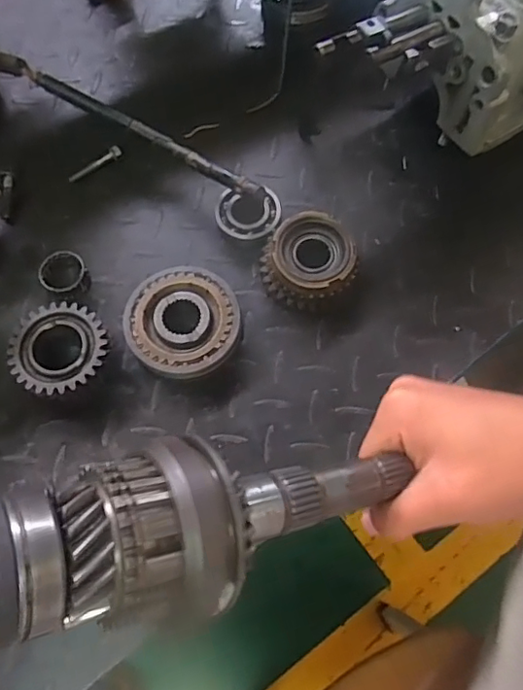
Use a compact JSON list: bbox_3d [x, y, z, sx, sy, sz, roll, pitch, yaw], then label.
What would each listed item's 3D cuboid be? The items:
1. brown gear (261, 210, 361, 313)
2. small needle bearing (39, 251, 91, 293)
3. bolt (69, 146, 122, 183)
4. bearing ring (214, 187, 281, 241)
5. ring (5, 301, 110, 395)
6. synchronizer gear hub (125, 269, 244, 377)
[{"bbox_3d":[0.034,-0.060,0.402,0.066,0.034,0.062,0,70,1],"label":"brown gear"},{"bbox_3d":[-0.145,-0.051,0.406,0.033,0.020,0.031,0,70,1],"label":"small needle bearing"},{"bbox_3d":[-0.135,-0.146,0.445,0.047,0.010,0.008,-31,72,-10],"label":"bolt"},{"bbox_3d":[-0.010,-0.100,0.426,0.050,0.016,0.042,-7,70,-1],"label":"bearing ring"},{"bbox_3d":[-0.137,0.006,0.382,0.062,0.034,0.062,0,70,1],"label":"ring"},{"bbox_3d":[-0.055,-0.014,0.389,0.077,0.024,0.079,0,70,1],"label":"synchronizer gear hub"}]

